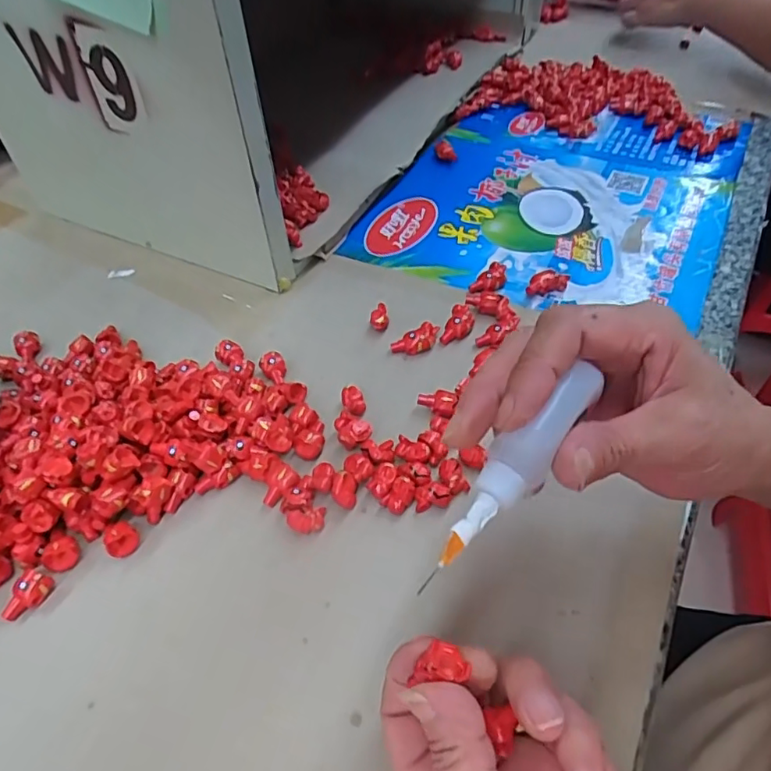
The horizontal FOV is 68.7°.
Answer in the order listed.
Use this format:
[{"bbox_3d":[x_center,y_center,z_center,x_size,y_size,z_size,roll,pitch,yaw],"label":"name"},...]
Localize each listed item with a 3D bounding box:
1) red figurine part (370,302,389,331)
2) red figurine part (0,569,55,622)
[{"bbox_3d":[-0.005,-0.052,0.422,0.013,0.012,0.024,-6,48,-1],"label":"red figurine part"},{"bbox_3d":[-0.186,0.110,0.292,0.015,0.011,0.024,10,50,13],"label":"red figurine part"}]

